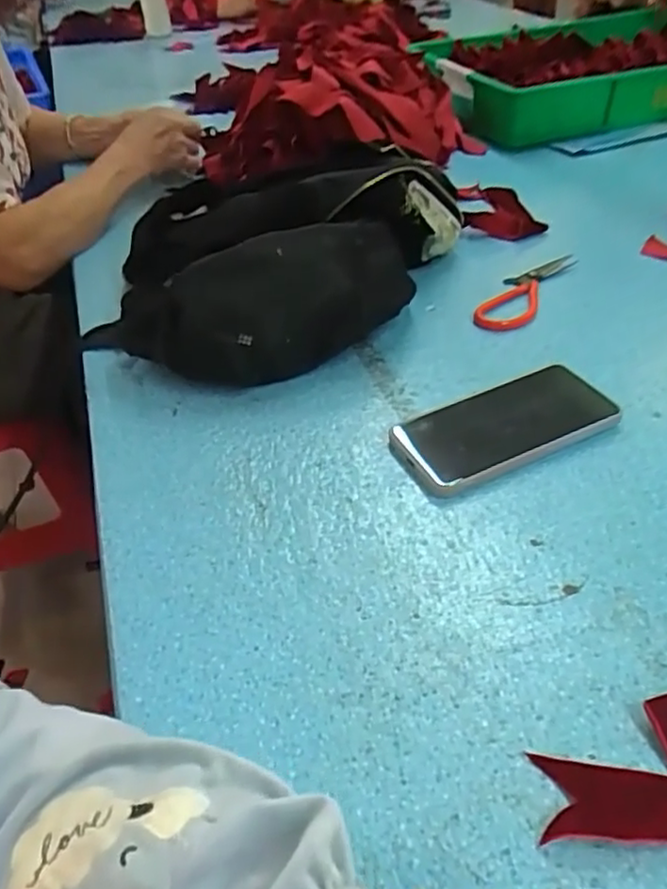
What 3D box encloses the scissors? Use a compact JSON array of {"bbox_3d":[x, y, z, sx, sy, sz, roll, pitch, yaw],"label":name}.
[{"bbox_3d":[0.192,-0.157,0.654,0.049,0.005,0.171,23,50,28],"label":"scissors"}]

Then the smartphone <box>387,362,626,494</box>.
[{"bbox_3d":[0.129,-0.016,0.498,0.164,0.015,0.080,-19,44,-14],"label":"smartphone"}]

